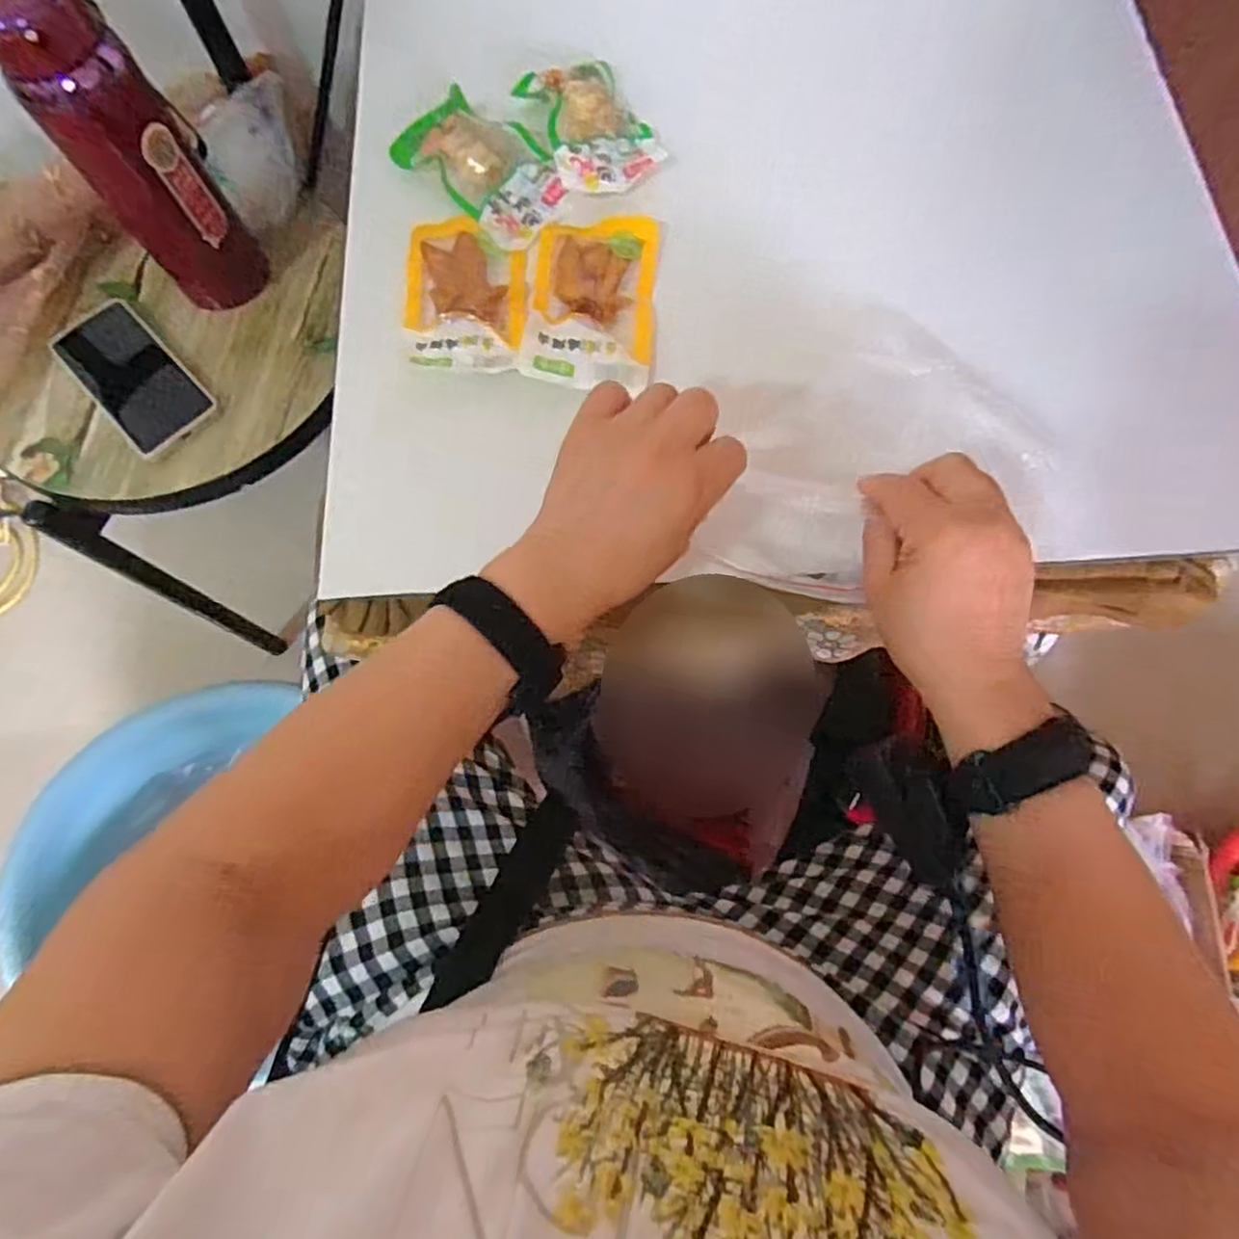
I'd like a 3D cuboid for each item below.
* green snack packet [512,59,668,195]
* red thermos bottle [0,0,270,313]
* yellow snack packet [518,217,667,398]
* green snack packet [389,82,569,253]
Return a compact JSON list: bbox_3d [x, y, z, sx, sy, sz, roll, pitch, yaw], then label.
[{"bbox_3d":[-0.020,-0.355,0.506,0.081,0.020,0.108,-28,74,-7],"label":"green snack packet"},{"bbox_3d":[-0.352,-0.341,0.526,0.087,0.230,0.063,-39,76,-10],"label":"red thermos bottle"},{"bbox_3d":[-0.017,-0.214,0.468,0.082,0.009,0.137,5,73,3],"label":"yellow snack packet"},{"bbox_3d":[-0.094,-0.320,0.498,0.119,0.017,0.076,39,77,12],"label":"green snack packet"}]

